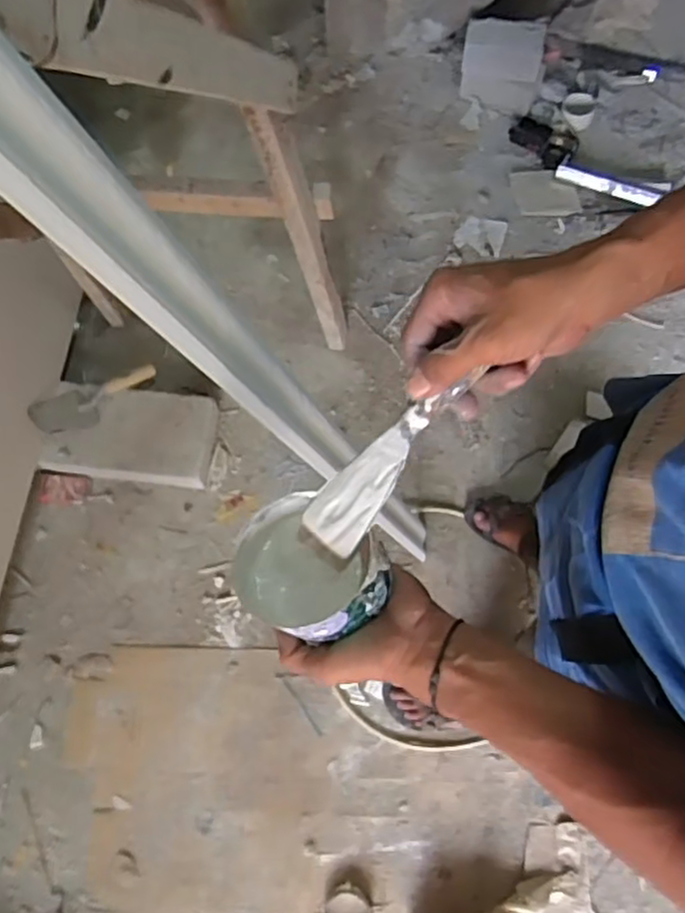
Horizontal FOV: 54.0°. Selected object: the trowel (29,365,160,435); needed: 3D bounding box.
[{"bbox_3d":[-0.567,-0.139,1.563,0.101,0.049,0.305,40,47,14],"label":"trowel"}]

